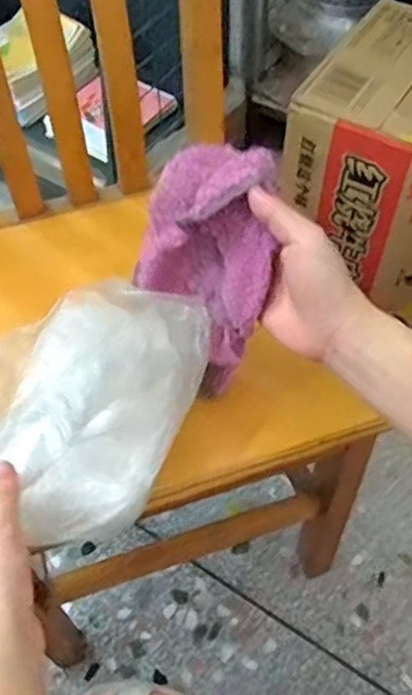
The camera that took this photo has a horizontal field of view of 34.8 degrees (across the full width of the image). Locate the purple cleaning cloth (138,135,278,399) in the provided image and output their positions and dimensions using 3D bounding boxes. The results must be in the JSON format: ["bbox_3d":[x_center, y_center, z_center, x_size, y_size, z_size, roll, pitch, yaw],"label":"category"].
[{"bbox_3d":[0.010,-0.063,0.493,0.087,0.154,0.108,-29,59,-17],"label":"purple cleaning cloth"}]

